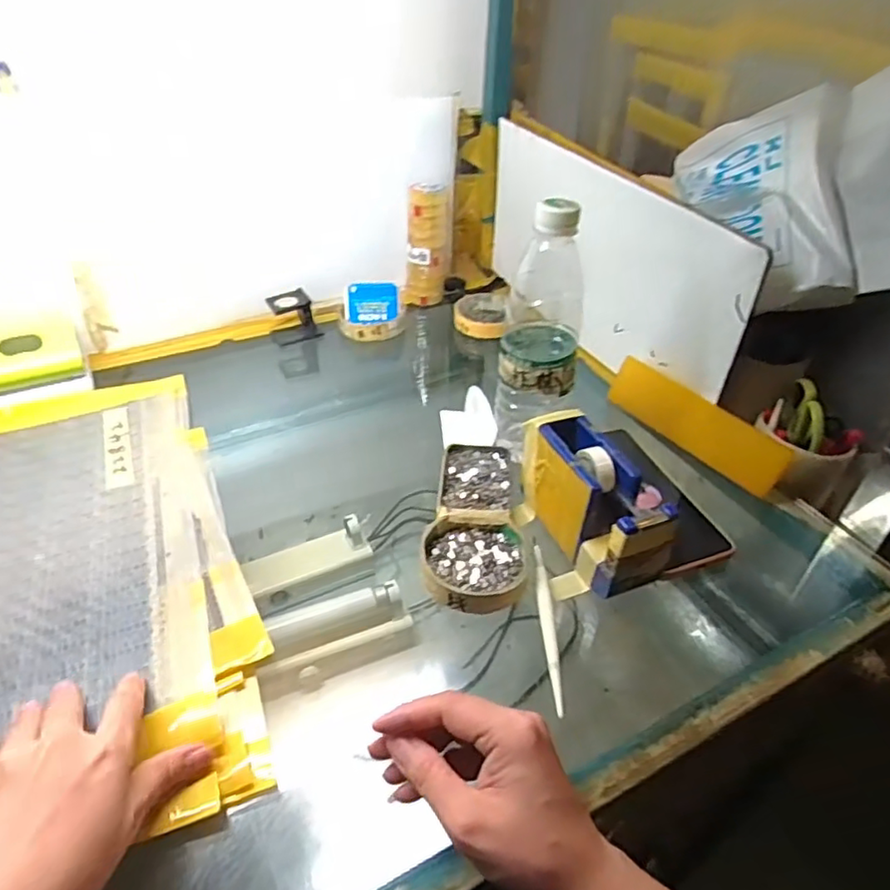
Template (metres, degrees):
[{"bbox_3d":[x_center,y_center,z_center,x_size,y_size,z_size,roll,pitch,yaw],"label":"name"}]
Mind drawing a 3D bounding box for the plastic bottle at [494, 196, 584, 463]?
[{"bbox_3d":[0.079,-0.091,0.506,0.066,0.206,0.076,-1,39,-3],"label":"plastic bottle"}]

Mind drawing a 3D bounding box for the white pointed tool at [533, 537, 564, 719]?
[{"bbox_3d":[0.071,0.118,0.425,0.010,0.004,0.137,2,39,1],"label":"white pointed tool"}]

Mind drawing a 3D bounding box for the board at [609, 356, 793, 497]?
[{"bbox_3d":[0.236,-0.022,0.585,0.017,0.052,0.181,-23,45,-27],"label":"board"}]

